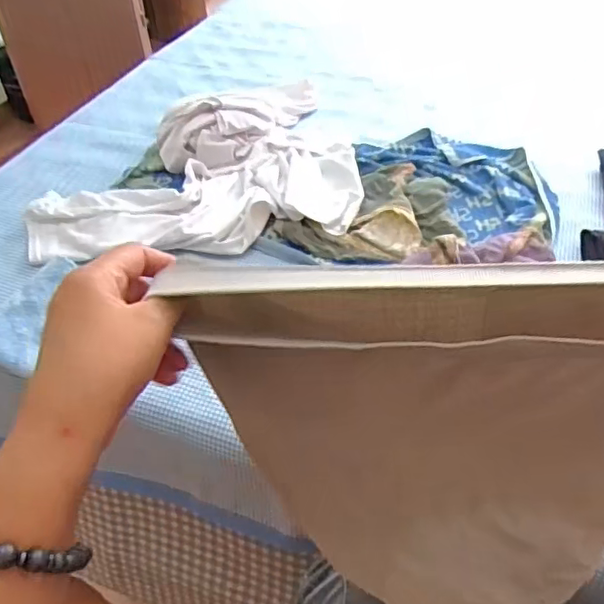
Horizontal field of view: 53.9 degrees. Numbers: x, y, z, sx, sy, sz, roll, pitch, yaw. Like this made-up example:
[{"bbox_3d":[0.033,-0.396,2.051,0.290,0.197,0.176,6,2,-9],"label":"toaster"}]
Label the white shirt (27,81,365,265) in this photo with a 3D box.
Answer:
[{"bbox_3d":[-0.148,-0.214,0.828,0.442,0.064,0.372,-11,44,-7],"label":"white shirt"}]

